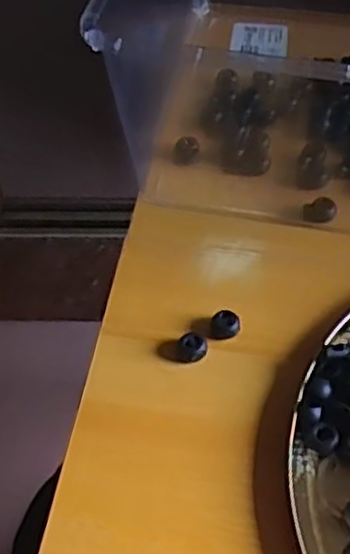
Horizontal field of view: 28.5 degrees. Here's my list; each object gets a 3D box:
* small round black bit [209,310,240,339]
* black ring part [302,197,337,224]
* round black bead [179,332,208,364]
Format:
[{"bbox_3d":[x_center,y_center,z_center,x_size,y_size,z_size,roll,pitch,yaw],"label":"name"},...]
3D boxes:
[{"bbox_3d":[0.030,0.030,0.421,0.018,0.010,0.015,-10,54,-7],"label":"small round black bit"},{"bbox_3d":[0.100,-0.047,0.477,0.022,0.010,0.018,15,55,11],"label":"black ring part"},{"bbox_3d":[0.011,0.042,0.413,0.015,0.012,0.016,-15,55,-11],"label":"round black bead"}]

